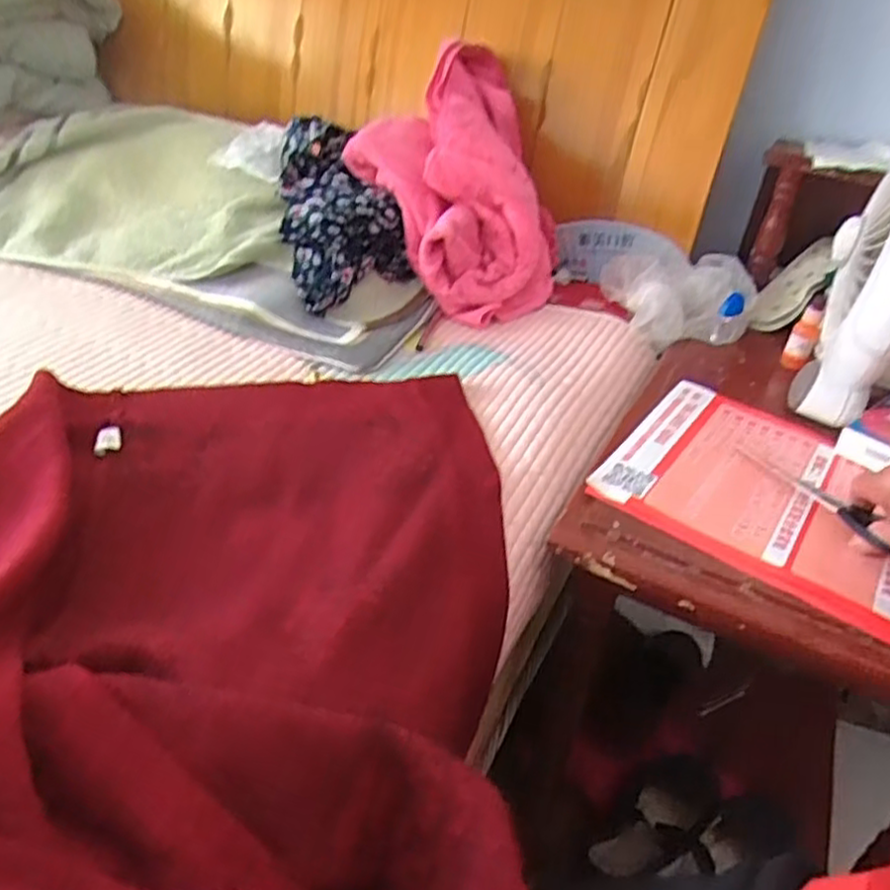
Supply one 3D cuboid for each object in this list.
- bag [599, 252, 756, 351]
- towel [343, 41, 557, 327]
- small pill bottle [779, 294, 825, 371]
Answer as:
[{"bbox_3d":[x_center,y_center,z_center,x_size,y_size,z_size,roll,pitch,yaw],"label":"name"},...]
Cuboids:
[{"bbox_3d":[0.258,-0.163,0.771,0.144,0.051,0.136,-4,37,-12],"label":"bag"},{"bbox_3d":[0.017,-0.289,0.784,0.225,0.210,0.235,5,36,1],"label":"towel"},{"bbox_3d":[0.350,-0.109,0.701,0.023,0.068,0.027,24,40,25],"label":"small pill bottle"}]

